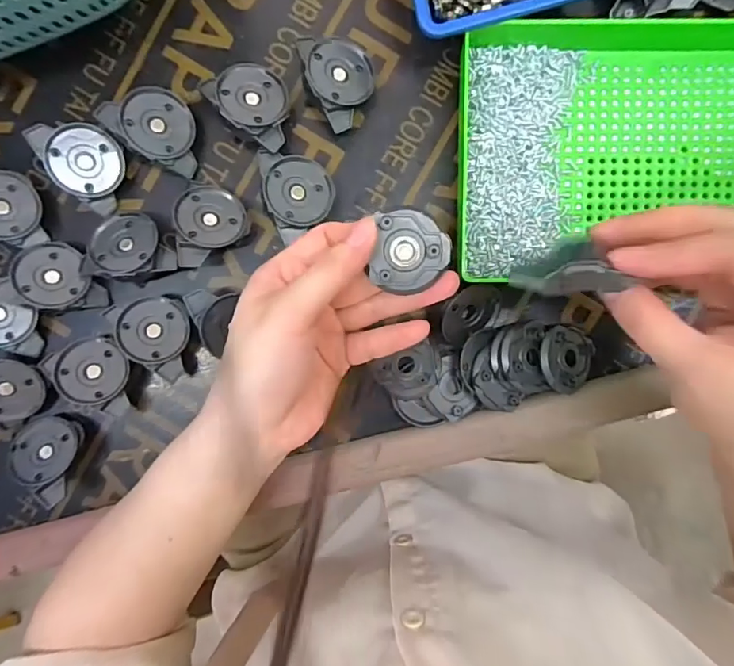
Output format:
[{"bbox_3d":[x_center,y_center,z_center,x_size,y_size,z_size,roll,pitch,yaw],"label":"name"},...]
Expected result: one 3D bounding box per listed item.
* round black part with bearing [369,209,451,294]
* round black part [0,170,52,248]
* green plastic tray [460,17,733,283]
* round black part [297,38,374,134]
[{"bbox_3d":[0.022,-0.039,0.239,0.036,0.006,0.037,0,91,0],"label":"round black part with bearing"},{"bbox_3d":[-0.229,-0.079,0.310,0.052,0.010,0.044,39,71,-28],"label":"round black part"},{"bbox_3d":[0.174,-0.110,0.288,0.238,0.030,0.151,-2,93,1],"label":"green plastic tray"},{"bbox_3d":[-0.017,-0.152,0.305,0.043,0.015,0.053,-18,93,-20],"label":"round black part"}]

